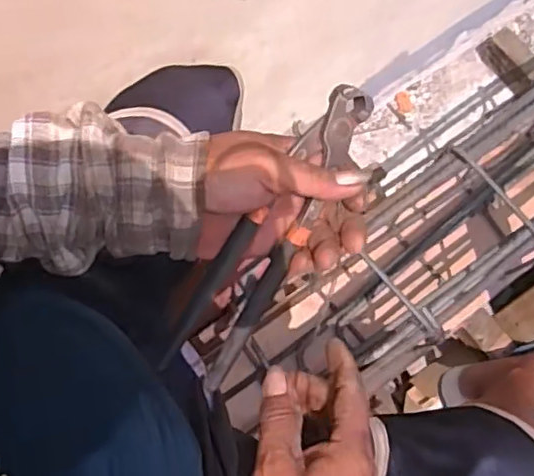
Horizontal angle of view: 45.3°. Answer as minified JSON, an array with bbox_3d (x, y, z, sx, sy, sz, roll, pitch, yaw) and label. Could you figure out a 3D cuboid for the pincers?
[{"bbox_3d":[0.000,0.002,0.426,0.044,0.034,0.224,33,101,12],"label":"pincers"}]

